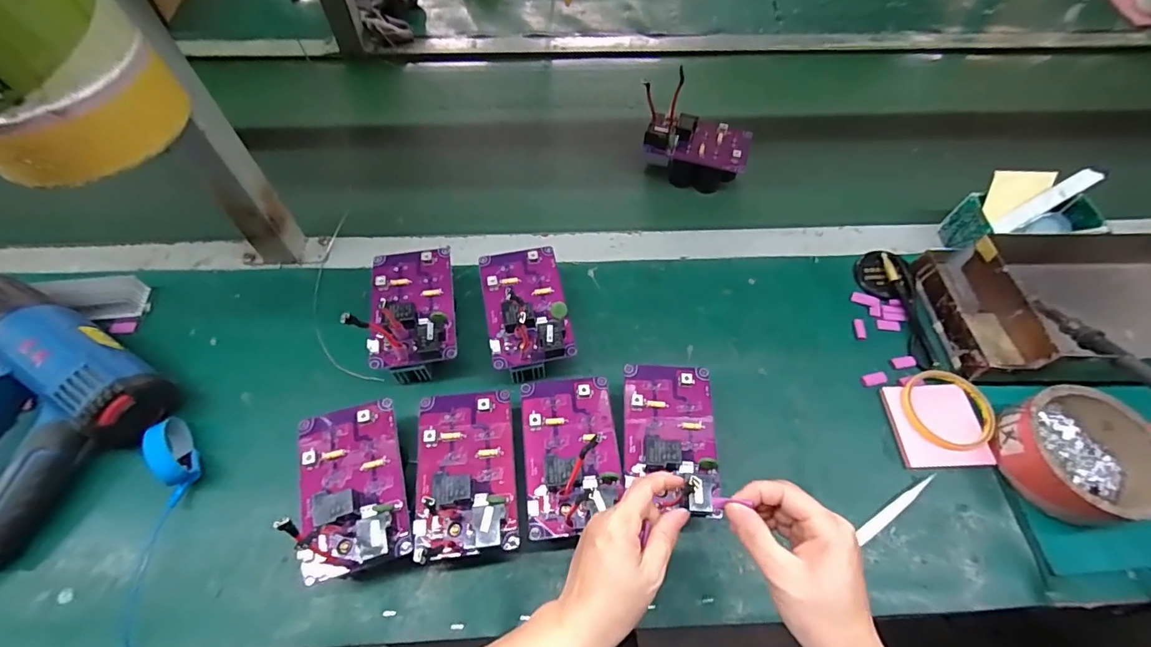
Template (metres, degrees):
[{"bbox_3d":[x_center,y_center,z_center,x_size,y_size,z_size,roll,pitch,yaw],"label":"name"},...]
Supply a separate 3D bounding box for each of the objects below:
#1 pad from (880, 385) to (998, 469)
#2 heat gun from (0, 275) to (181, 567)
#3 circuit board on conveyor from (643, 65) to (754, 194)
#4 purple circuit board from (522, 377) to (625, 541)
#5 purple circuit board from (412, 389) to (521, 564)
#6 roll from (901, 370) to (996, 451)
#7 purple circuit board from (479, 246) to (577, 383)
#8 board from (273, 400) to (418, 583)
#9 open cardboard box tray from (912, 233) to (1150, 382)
[{"bbox_3d":[0.375,0.106,0.509,0.086,0.013,0.086,-1,59,-1],"label":"pad"},{"bbox_3d":[-0.557,0.081,0.454,0.259,0.091,0.222,27,63,15],"label":"heat gun"},{"bbox_3d":[0.162,-0.252,0.665,0.145,0.100,0.076,15,60,8],"label":"circuit board on conveyor"},{"bbox_3d":[-0.003,0.110,0.432,0.086,0.021,0.139,-4,60,-3],"label":"purple circuit board"},{"bbox_3d":[-0.094,0.122,0.420,0.082,0.022,0.140,-5,60,-4],"label":"purple circuit board"},{"bbox_3d":[0.391,0.089,0.513,0.084,0.012,0.087,0,59,0],"label":"roll"},{"bbox_3d":[-0.053,-0.014,0.534,0.081,0.070,0.143,-10,60,-6],"label":"purple circuit board"},{"bbox_3d":[-0.196,0.134,0.412,0.091,0.028,0.142,-16,61,-10],"label":"board"},{"bbox_3d":[0.580,-0.022,0.550,0.323,0.062,0.190,-4,60,-3],"label":"open cardboard box tray"}]

